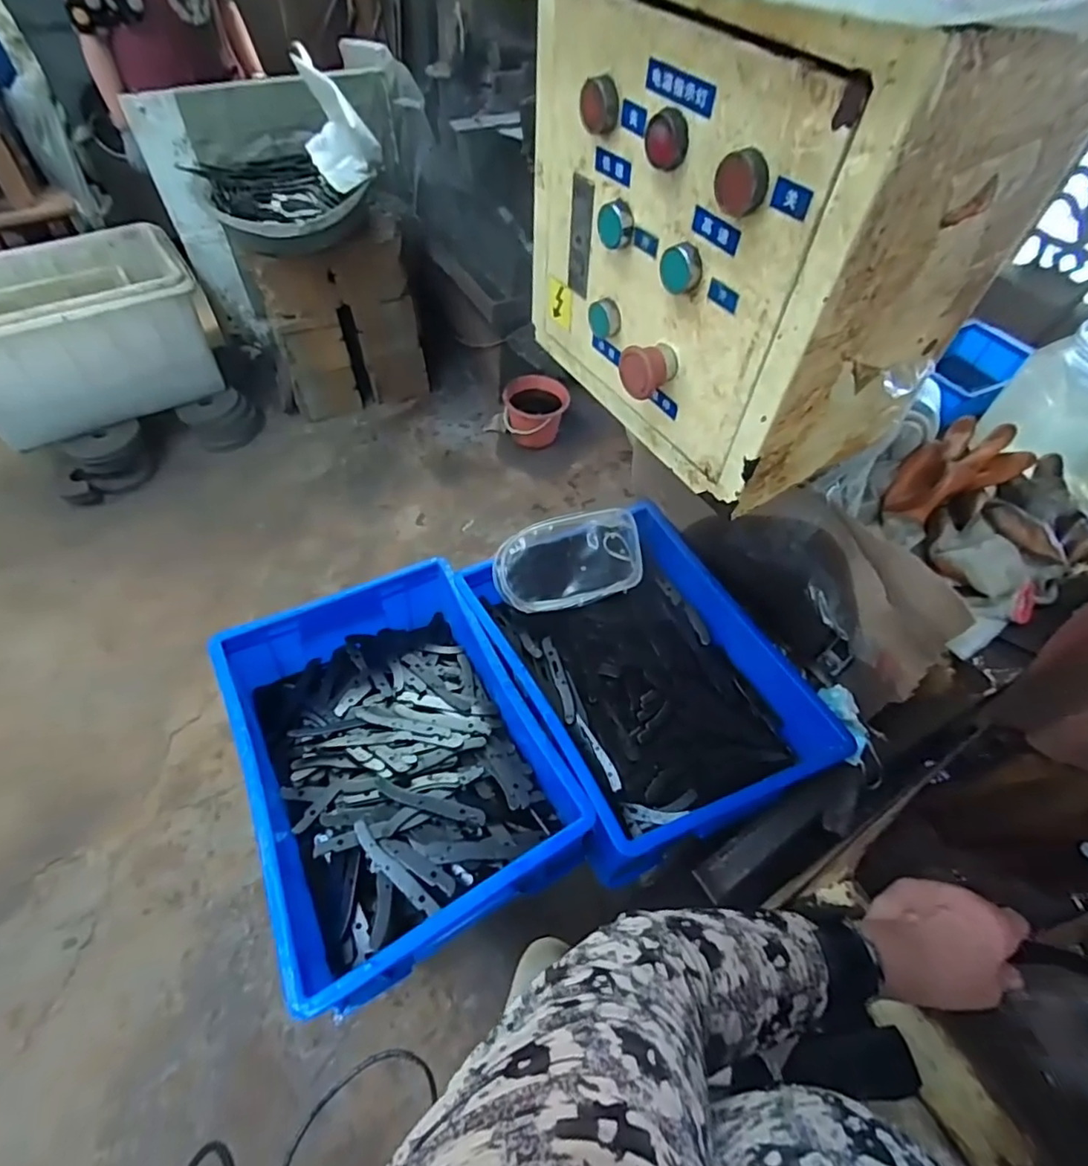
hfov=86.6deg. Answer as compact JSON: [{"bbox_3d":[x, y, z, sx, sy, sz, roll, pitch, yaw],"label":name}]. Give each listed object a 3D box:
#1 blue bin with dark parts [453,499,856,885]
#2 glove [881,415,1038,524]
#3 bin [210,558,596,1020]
[{"bbox_3d":[0.120,0.103,0.725,0.312,0.120,0.412,-23,59,-19],"label":"blue bin with dark parts"},{"bbox_3d":[0.418,-0.113,0.605,0.141,0.064,0.080,-21,59,-19],"label":"glove"},{"bbox_3d":[-0.170,0.176,0.660,0.297,0.109,0.407,-20,59,-18],"label":"bin"}]

